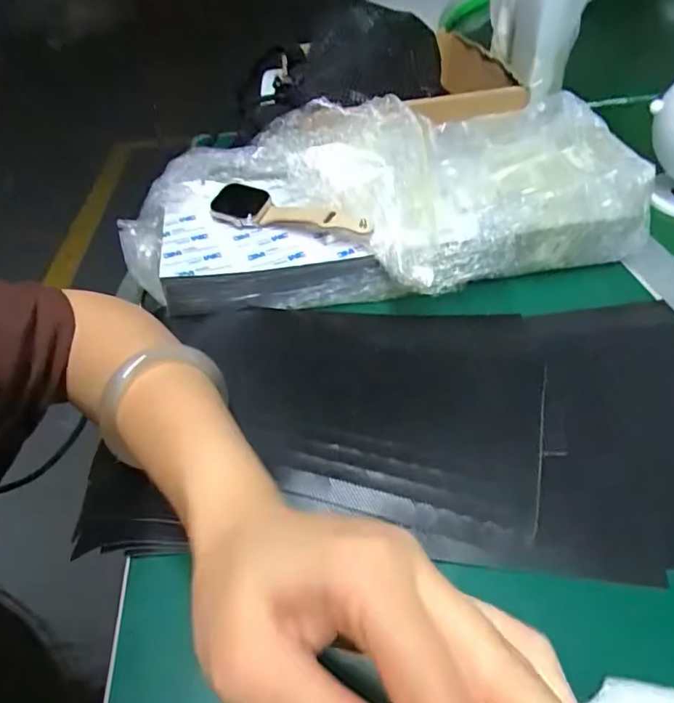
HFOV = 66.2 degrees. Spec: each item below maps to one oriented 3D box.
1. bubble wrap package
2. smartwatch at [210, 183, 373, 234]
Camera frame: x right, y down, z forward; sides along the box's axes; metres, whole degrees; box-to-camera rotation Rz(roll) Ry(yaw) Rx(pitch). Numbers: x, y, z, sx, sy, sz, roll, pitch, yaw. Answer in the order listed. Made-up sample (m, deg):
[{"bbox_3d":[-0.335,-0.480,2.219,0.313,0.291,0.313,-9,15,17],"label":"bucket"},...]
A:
[{"bbox_3d":[0.026,-0.108,0.387,0.377,0.085,0.174,-6,44,-2],"label":"bubble wrap package"},{"bbox_3d":[-0.034,-0.097,0.374,0.125,0.020,0.034,17,48,21],"label":"smartwatch"}]

